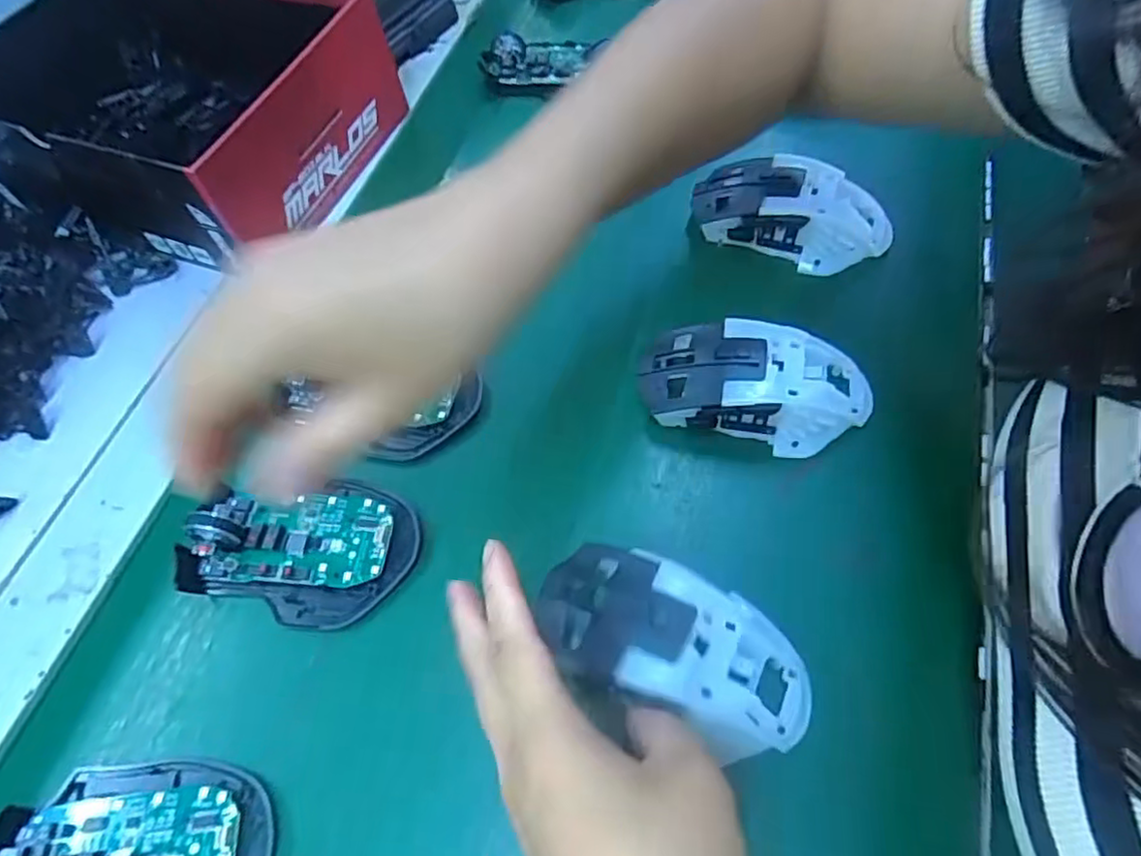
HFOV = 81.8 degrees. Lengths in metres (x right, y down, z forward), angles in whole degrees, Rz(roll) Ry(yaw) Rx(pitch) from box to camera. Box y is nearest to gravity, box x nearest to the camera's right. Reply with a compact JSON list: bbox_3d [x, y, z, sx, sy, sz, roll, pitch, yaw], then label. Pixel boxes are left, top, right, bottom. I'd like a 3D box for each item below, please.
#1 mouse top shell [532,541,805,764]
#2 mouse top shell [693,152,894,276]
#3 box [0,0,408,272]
[{"bbox_3d":[0.041,0.090,0.268,0.115,0.030,0.067,24,65,15],"label":"mouse top shell"},{"bbox_3d":[0.133,-0.126,0.400,0.112,0.049,0.053,21,64,14],"label":"mouse top shell"},{"bbox_3d":[-0.272,-0.232,0.454,0.250,0.083,0.204,16,63,11],"label":"box"}]

